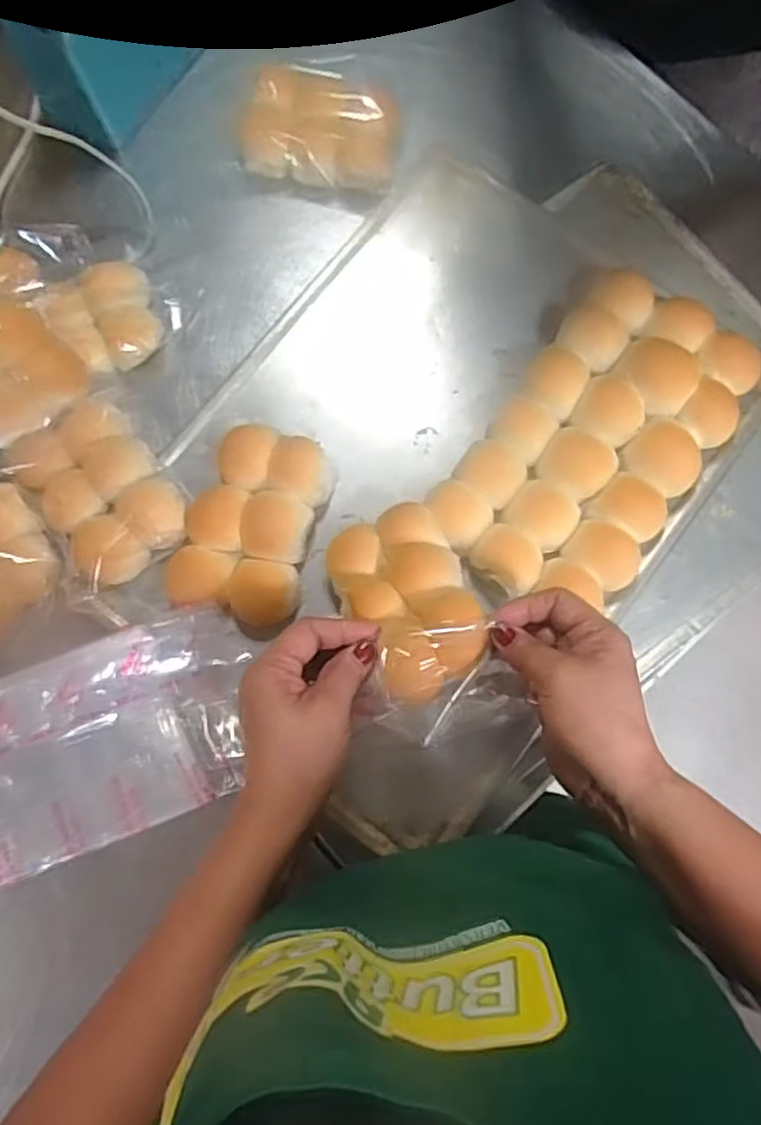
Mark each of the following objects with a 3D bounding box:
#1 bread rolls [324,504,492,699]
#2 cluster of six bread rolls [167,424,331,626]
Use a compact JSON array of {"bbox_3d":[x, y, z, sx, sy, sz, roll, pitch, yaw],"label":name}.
[{"bbox_3d":[0.021,0.023,0.433,0.080,0.040,0.130,-25,52,-7],"label":"bread rolls"},{"bbox_3d":[-0.090,-0.028,0.482,0.086,0.032,0.132,13,79,3],"label":"cluster of six bread rolls"}]

